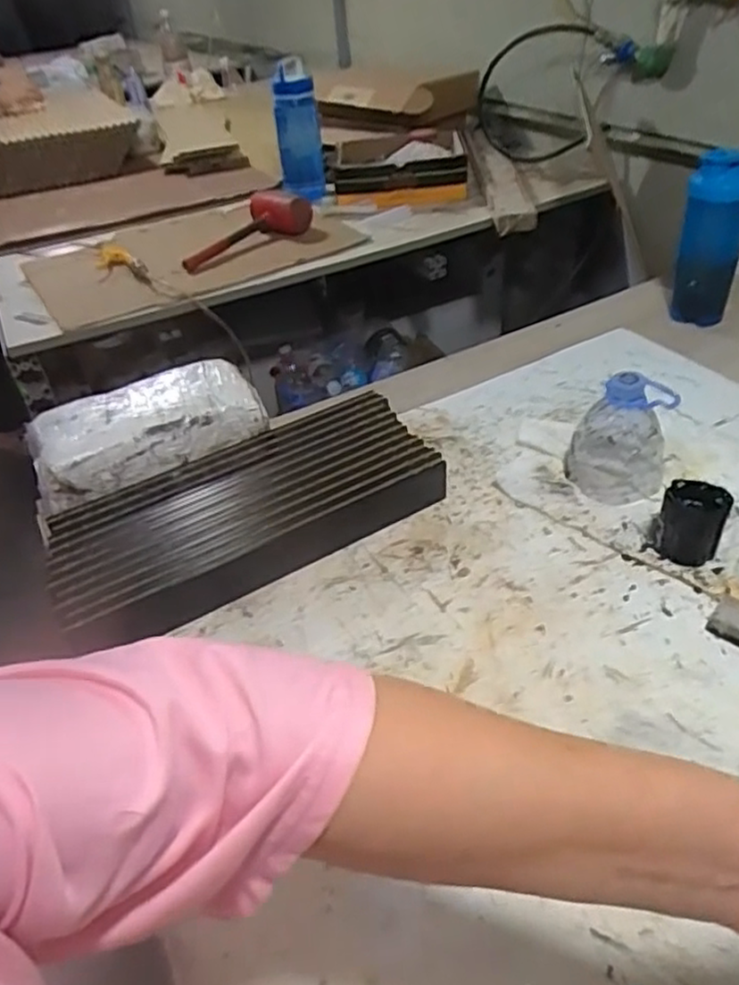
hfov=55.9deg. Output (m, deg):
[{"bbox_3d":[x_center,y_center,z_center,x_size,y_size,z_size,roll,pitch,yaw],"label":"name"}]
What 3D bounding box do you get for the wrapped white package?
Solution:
[{"bbox_3d":[-0.249,-0.075,0.772,0.247,0.057,0.119,-23,42,-19],"label":"wrapped white package"}]

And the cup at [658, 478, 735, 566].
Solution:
[{"bbox_3d":[0.303,0.030,0.657,0.055,0.060,0.056,-4,40,3],"label":"cup"}]

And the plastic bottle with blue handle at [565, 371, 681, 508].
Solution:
[{"bbox_3d":[0.262,-0.063,0.723,0.094,0.133,0.095,9,42,18],"label":"plastic bottle with blue handle"}]

